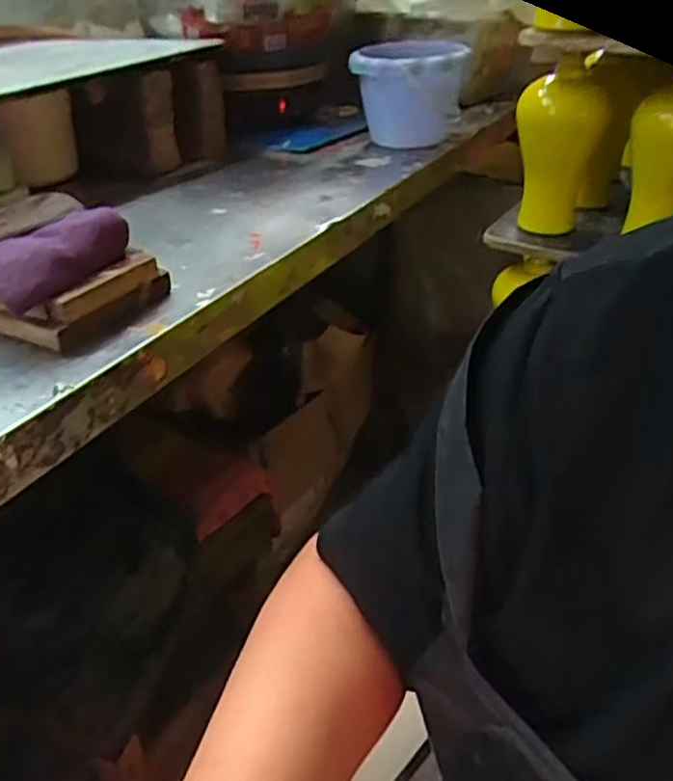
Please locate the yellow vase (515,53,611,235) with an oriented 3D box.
[{"bbox_3d":[0.266,-0.281,0.817,0.104,0.188,0.106,0,33,2],"label":"yellow vase"}]

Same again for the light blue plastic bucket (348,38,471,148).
[{"bbox_3d":[0.107,-0.432,1.000,0.177,0.143,0.158,2,33,5],"label":"light blue plastic bucket"}]

